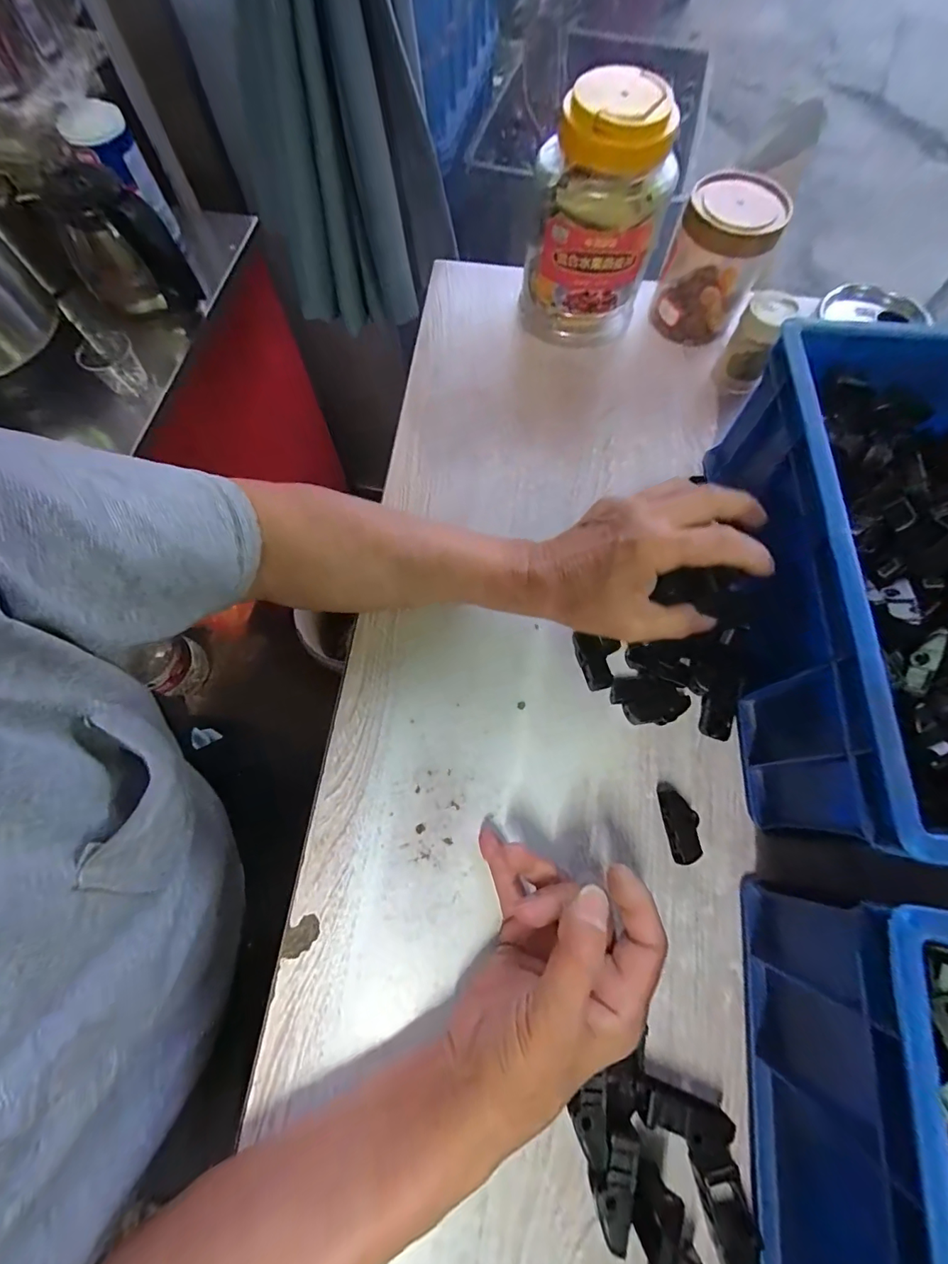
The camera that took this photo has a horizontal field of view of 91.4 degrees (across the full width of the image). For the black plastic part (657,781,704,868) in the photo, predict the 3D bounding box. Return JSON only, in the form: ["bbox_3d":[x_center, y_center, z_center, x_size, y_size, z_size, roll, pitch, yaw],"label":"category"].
[{"bbox_3d":[0.139,0.130,0.315,0.018,0.019,0.049,-6,70,-3],"label":"black plastic part"}]

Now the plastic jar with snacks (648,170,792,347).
[{"bbox_3d":[0.227,-0.354,0.445,0.088,0.111,0.069,13,70,4],"label":"plastic jar with snacks"}]

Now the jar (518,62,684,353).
[{"bbox_3d":[0.105,-0.351,0.411,0.089,0.174,0.083,-37,75,-13],"label":"jar"}]

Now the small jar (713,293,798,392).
[{"bbox_3d":[0.259,-0.269,0.434,0.044,0.076,0.040,0,70,-1],"label":"small jar"}]

